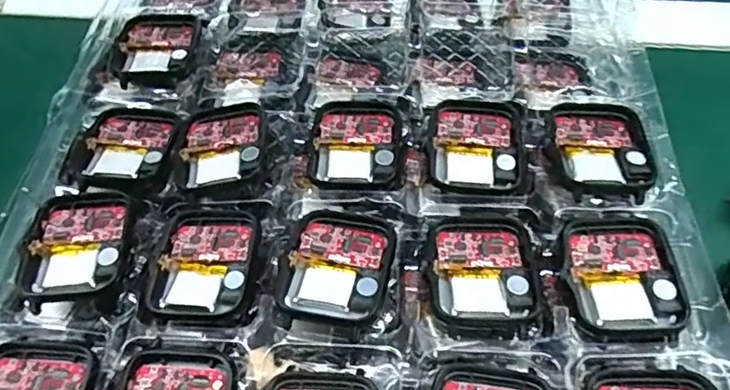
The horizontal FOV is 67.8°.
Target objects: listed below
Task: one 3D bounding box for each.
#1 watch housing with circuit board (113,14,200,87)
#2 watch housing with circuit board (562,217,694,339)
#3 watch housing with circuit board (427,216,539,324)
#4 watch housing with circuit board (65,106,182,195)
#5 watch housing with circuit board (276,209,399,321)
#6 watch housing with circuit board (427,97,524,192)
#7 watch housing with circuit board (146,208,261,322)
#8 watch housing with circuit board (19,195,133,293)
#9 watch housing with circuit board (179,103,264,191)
[{"bbox_3d":[-0.101,-0.072,0.264,0.036,0.007,0.046,4,57,6],"label":"watch housing with circuit board"},{"bbox_3d":[0.090,0.027,0.190,0.037,0.006,0.044,0,56,4],"label":"watch housing with circuit board"},{"bbox_3d":[0.042,0.026,0.194,0.037,0.005,0.042,2,56,5],"label":"watch housing with circuit board"},{"bbox_3d":[-0.101,-0.021,0.234,0.042,0.009,0.047,12,58,11],"label":"watch housing with circuit board"},{"bbox_3d":[-0.009,0.024,0.194,0.037,0.005,0.041,10,57,10],"label":"watch housing with circuit board"},{"bbox_3d":[0.046,-0.021,0.225,0.037,0.006,0.043,6,57,7],"label":"watch housing with circuit board"},{"bbox_3d":[-0.059,0.025,0.203,0.037,0.006,0.043,4,57,6],"label":"watch housing with circuit board"},{"bbox_3d":[-0.107,0.018,0.204,0.036,0.007,0.039,-2,56,2],"label":"watch housing with circuit board"},{"bbox_3d":[-0.059,-0.021,0.226,0.035,0.009,0.042,-10,56,-4],"label":"watch housing with circuit board"}]

